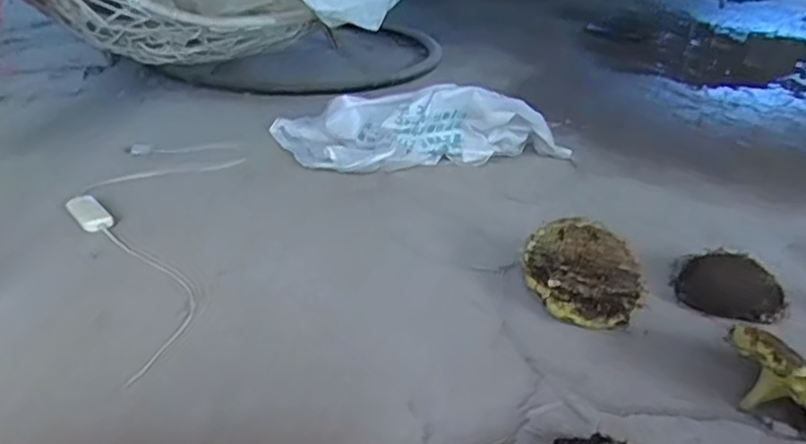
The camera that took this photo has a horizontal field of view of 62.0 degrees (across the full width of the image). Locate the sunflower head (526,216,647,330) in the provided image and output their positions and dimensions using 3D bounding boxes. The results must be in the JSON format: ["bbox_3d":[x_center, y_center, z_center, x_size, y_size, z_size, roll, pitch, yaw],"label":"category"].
[{"bbox_3d":[0.287,0.082,1.064,0.197,0.042,0.173,20,59,-1],"label":"sunflower head"}]

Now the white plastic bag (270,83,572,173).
[{"bbox_3d":[0.038,-0.219,1.537,0.706,0.162,0.295,2,28,-1],"label":"white plastic bag"}]

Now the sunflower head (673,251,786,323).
[{"bbox_3d":[0.531,0.103,1.090,0.164,0.050,0.131,16,31,23],"label":"sunflower head"}]

